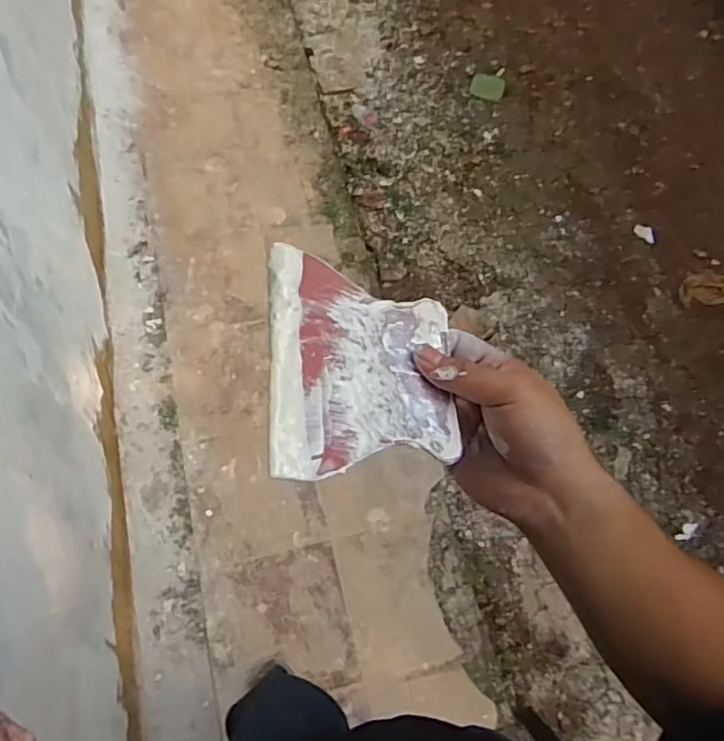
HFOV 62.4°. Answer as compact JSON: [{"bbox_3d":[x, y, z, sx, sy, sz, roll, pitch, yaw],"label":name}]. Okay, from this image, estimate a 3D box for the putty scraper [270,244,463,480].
[{"bbox_3d":[0.002,-0.003,0.303,0.099,0.006,0.115,9,62,-26],"label":"putty scraper"}]

